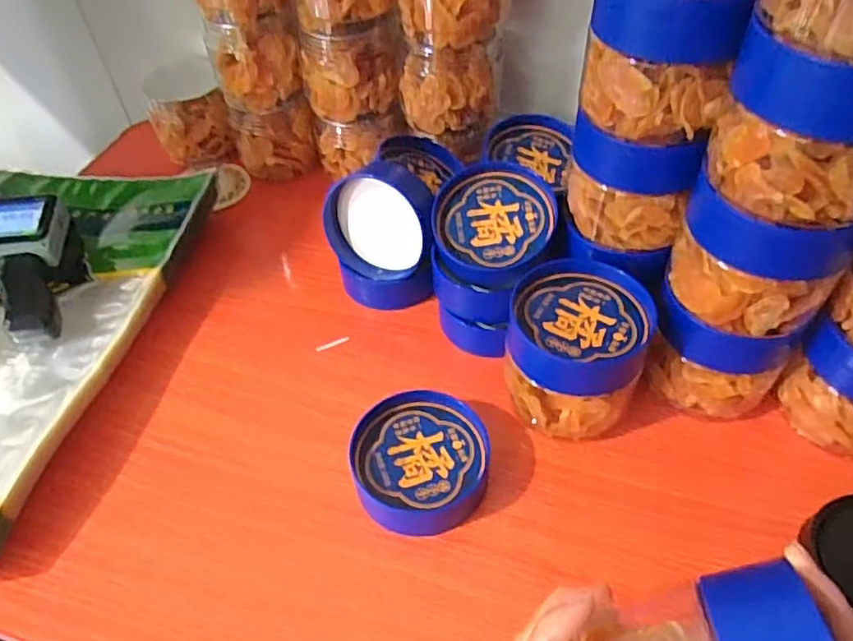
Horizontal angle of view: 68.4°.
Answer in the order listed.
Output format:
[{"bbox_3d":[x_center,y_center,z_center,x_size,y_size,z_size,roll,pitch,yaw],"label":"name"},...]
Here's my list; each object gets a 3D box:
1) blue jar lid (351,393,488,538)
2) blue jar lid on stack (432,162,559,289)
[{"bbox_3d":[-0.005,0.096,0.434,0.090,0.026,0.098,-1,49,2],"label":"blue jar lid"},{"bbox_3d":[0.051,-0.074,0.483,0.093,0.022,0.089,-3,71,9],"label":"blue jar lid on stack"}]

